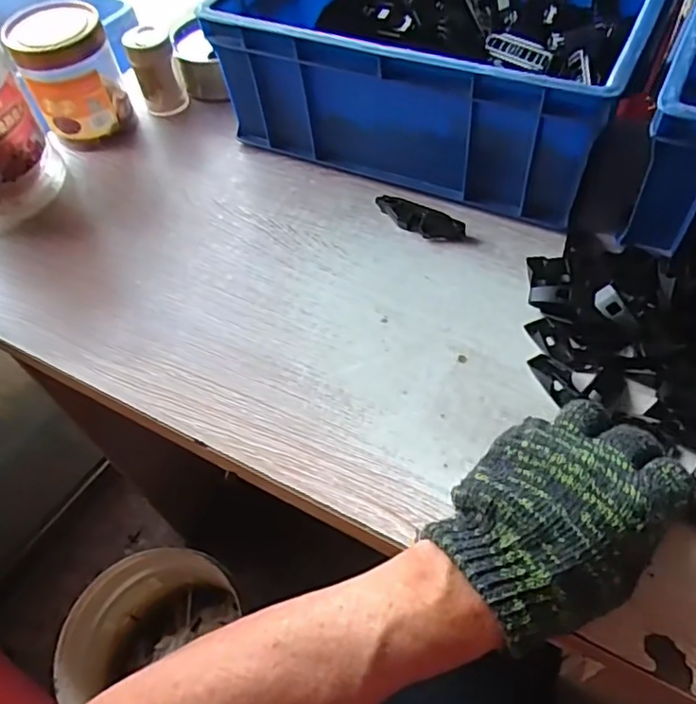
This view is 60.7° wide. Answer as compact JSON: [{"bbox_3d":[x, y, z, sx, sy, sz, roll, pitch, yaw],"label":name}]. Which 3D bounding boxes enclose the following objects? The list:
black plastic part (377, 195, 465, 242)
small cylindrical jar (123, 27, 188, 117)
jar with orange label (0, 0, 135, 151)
[{"bbox_3d":[0.057,-0.111,0.492,0.079,0.019,0.016,25,62,20],"label":"black plastic part"},{"bbox_3d":[-0.196,-0.288,0.610,0.042,0.081,0.046,-2,56,4],"label":"small cylindrical jar"},{"bbox_3d":[-0.261,-0.260,0.571,0.086,0.114,0.079,-2,56,4],"label":"jar with orange label"}]

